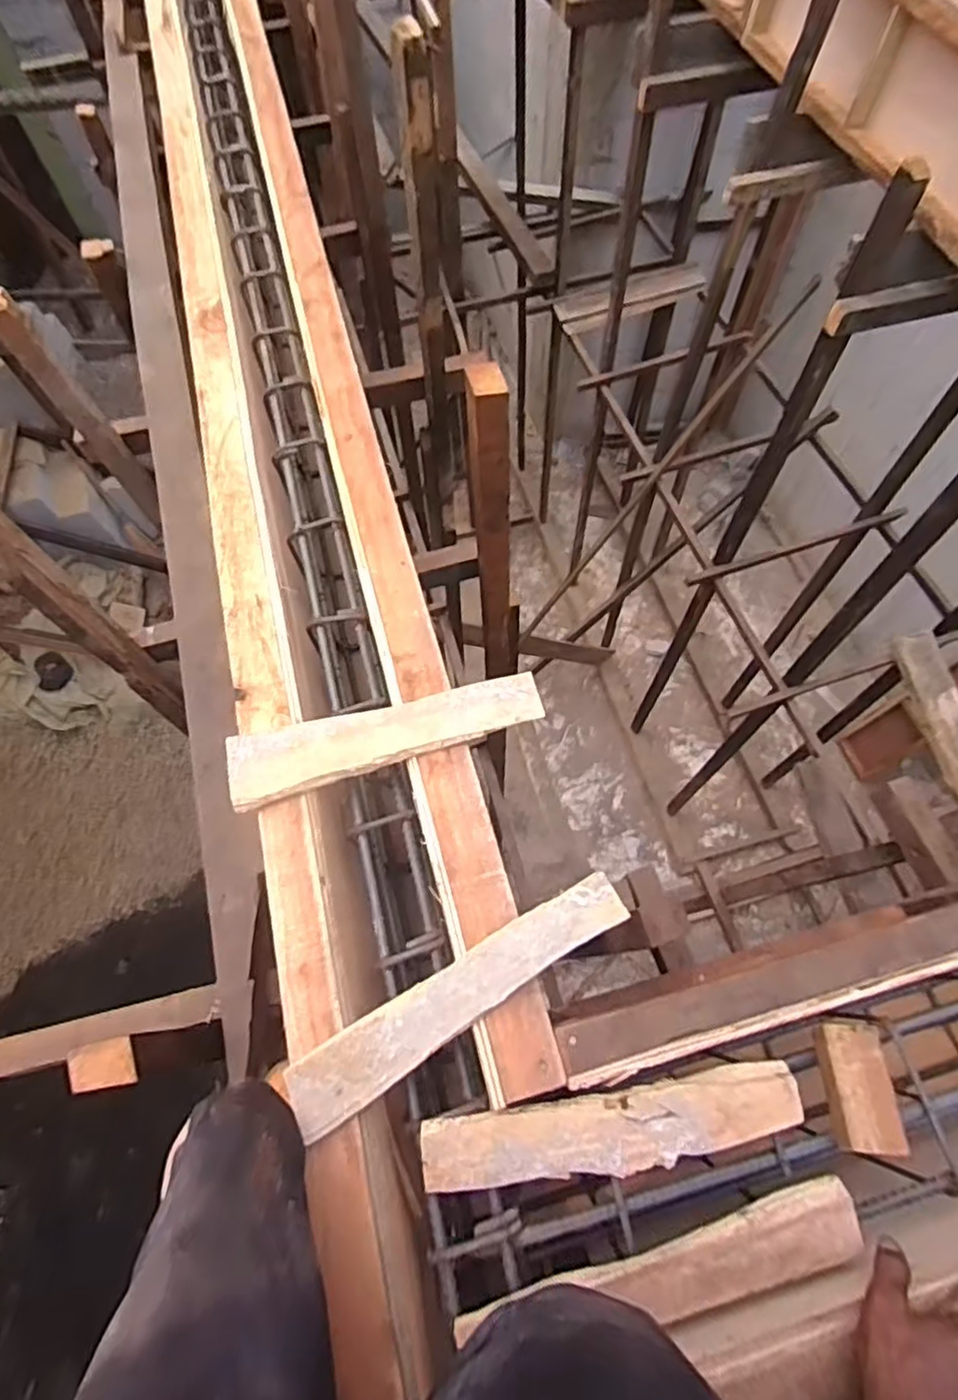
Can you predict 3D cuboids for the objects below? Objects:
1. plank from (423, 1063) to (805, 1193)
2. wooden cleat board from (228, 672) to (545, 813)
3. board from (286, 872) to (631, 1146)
[{"bbox_3d":[0.122,0.392,0.587,0.341,0.017,0.062,-8,65,-2],"label":"plank"},{"bbox_3d":[-0.101,0.041,0.717,0.344,0.015,0.079,-13,65,-5],"label":"wooden cleat board"},{"bbox_3d":[-0.016,0.272,0.604,0.341,0.013,0.060,-30,68,-12],"label":"board"}]

